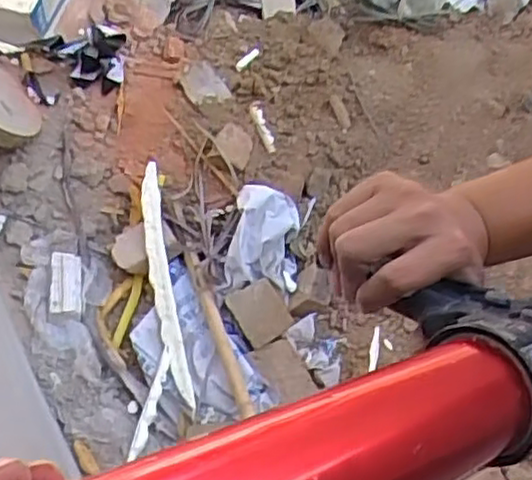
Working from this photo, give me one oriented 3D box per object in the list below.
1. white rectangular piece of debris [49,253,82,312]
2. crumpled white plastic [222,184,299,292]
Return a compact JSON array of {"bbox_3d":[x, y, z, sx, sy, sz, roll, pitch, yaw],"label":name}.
[{"bbox_3d":[-0.474,0.103,1.705,0.073,0.013,0.176,1,49,-16],"label":"white rectangular piece of debris"},{"bbox_3d":[-0.004,-0.008,1.686,0.165,0.034,0.233,5,90,-12],"label":"crumpled white plastic"}]

